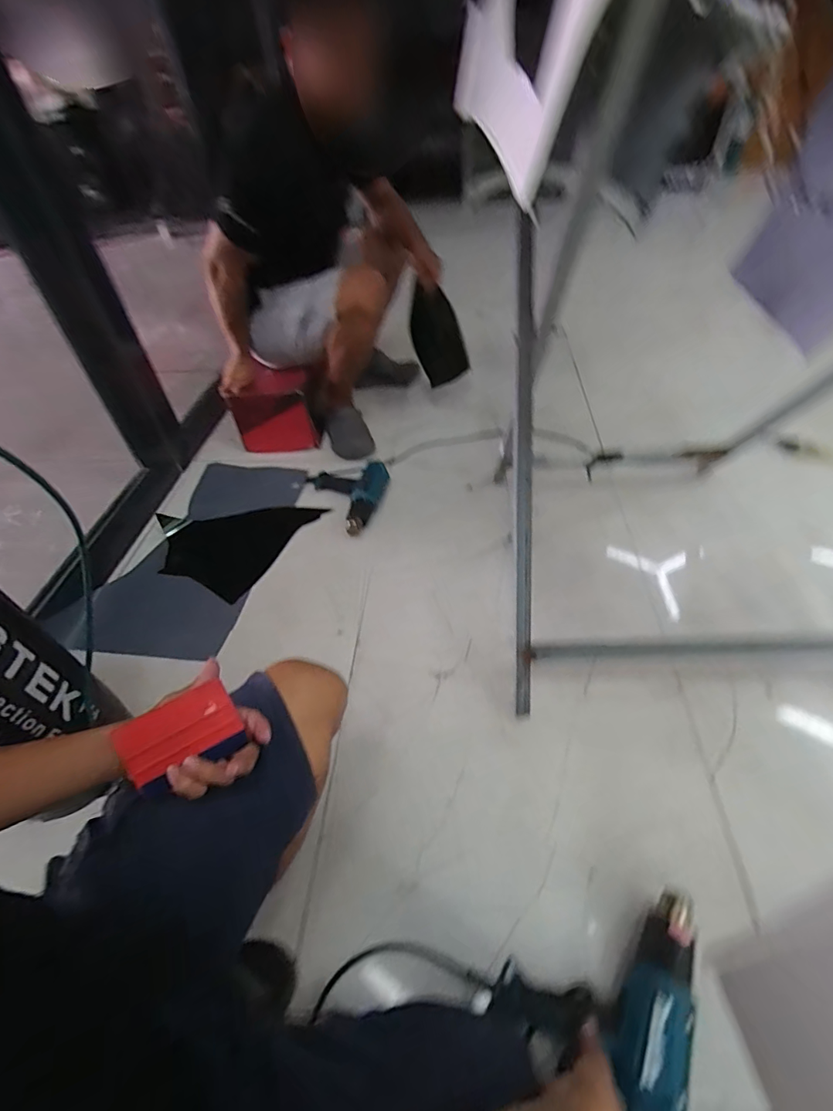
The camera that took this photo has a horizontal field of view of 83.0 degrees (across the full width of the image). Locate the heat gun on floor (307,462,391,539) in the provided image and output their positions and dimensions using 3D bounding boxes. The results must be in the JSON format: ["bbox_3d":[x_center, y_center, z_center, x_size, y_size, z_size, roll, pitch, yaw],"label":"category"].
[{"bbox_3d":[-0.159,-0.180,1.242,0.166,0.071,0.272,-26,50,-18],"label":"heat gun on floor"}]

